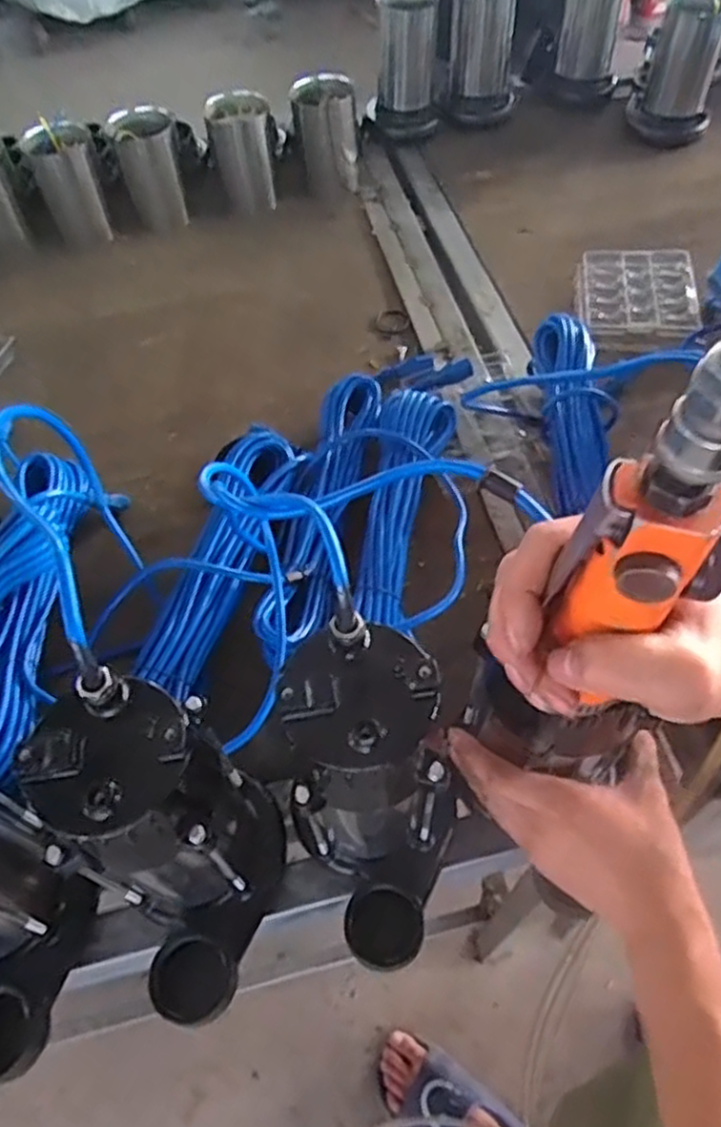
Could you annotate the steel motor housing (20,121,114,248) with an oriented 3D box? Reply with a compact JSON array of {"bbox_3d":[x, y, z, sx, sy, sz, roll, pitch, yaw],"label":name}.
[{"bbox_3d":[-0.402,-0.525,1.035,0.088,0.147,0.072,-23,54,-14],"label":"steel motor housing"}]

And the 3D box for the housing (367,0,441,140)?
[{"bbox_3d":[0.067,-0.752,1.128,0.108,0.195,0.105,-3,52,1],"label":"housing"}]

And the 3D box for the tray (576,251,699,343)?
[{"bbox_3d":[0.340,-0.333,0.904,0.134,0.023,0.167,5,53,7],"label":"tray"}]

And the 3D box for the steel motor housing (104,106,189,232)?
[{"bbox_3d":[-0.295,-0.553,1.045,0.088,0.145,0.082,-15,53,-8],"label":"steel motor housing"}]

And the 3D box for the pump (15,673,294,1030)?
[{"bbox_3d":[-0.105,0.171,0.441,0.126,0.233,0.124,-23,54,-14],"label":"pump"}]

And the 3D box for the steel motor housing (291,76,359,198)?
[{"bbox_3d":[-0.050,-0.624,1.073,0.092,0.137,0.086,-2,52,2],"label":"steel motor housing"}]

